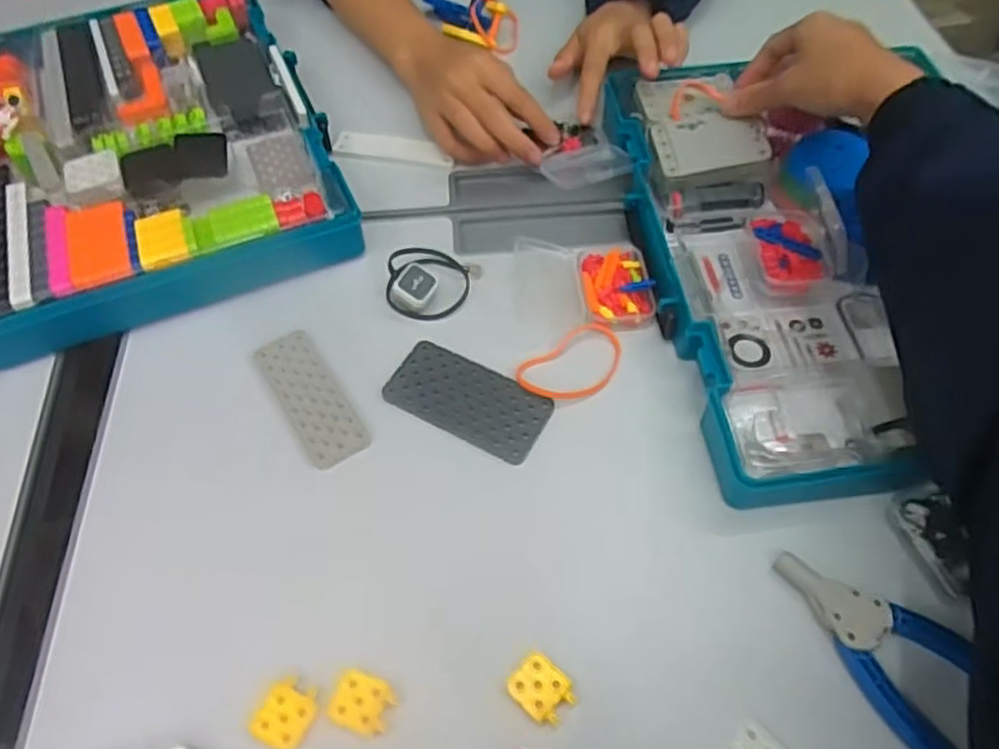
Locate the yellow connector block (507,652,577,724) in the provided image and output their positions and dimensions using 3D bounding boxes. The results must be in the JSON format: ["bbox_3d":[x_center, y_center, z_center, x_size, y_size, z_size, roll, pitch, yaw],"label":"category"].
[{"bbox_3d":[0.021,0.154,0.355,0.029,0.004,0.025,38,65,24],"label":"yellow connector block"}]

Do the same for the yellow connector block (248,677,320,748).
[{"bbox_3d":[-0.104,0.166,0.354,0.027,0.004,0.029,19,59,14],"label":"yellow connector block"}]

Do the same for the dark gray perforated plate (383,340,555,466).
[{"bbox_3d":[-0.020,0.015,0.456,0.101,0.004,0.053,24,60,17],"label":"dark gray perforated plate"}]

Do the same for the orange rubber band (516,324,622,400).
[{"bbox_3d":[0.049,-0.006,0.461,0.070,0.004,0.045,-32,61,-18],"label":"orange rubber band"}]

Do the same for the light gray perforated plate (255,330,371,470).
[{"bbox_3d":[-0.119,0.012,0.455,0.035,0.004,0.102,-28,60,-16],"label":"light gray perforated plate"}]

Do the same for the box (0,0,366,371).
[{"bbox_3d":[-0.278,-0.181,0.566,0.256,0.041,0.336,-20,58,-11],"label":"box"}]

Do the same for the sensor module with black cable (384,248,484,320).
[{"bbox_3d":[-0.049,-0.067,0.493,0.059,0.023,0.054,12,57,10],"label":"sensor module with black cable"}]

